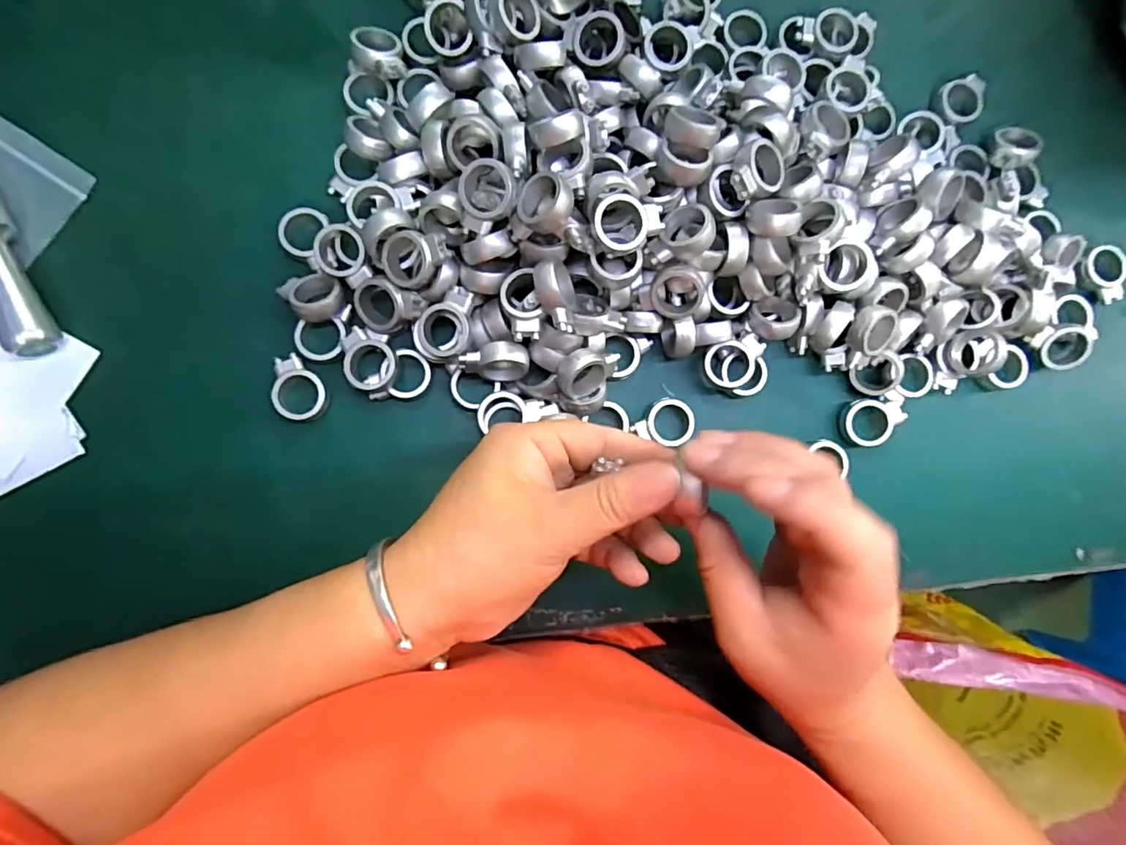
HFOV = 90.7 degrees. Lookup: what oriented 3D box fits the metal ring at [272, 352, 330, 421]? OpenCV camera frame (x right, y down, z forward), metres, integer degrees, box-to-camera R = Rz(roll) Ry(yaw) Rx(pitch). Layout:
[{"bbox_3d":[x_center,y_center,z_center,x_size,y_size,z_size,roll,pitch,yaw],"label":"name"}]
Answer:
[{"bbox_3d":[-0.135,-0.017,0.281,0.025,0.004,0.035,-31,91,-7],"label":"metal ring"}]

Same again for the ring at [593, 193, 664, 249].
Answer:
[{"bbox_3d":[0.031,-0.093,0.256,0.033,0.006,0.024,-15,89,-6],"label":"ring"}]

